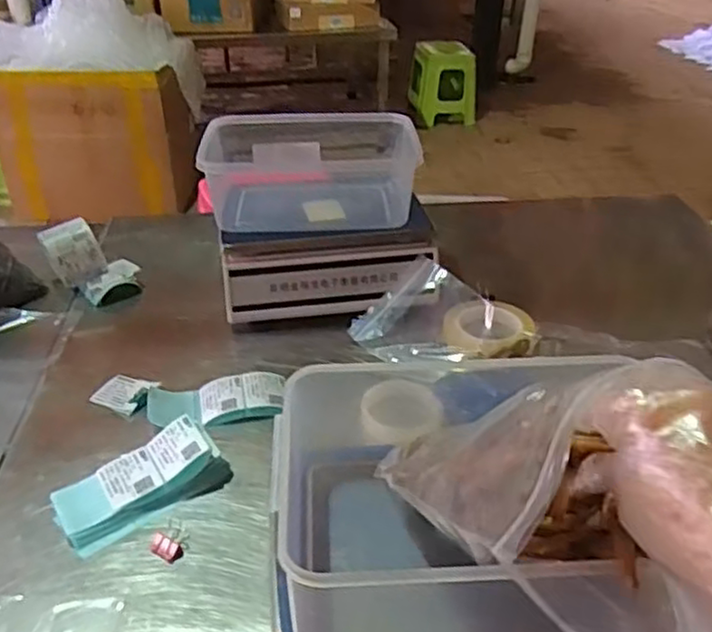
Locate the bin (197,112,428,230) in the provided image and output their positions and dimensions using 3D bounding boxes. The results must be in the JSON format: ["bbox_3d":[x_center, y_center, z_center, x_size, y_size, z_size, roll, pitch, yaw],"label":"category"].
[{"bbox_3d":[-0.060,-0.203,0.955,0.276,0.105,0.183,-2,34,-5],"label":"bin"}]

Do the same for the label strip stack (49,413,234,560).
[{"bbox_3d":[-0.205,0.153,0.659,0.148,0.044,0.079,-24,41,-33],"label":"label strip stack"}]

